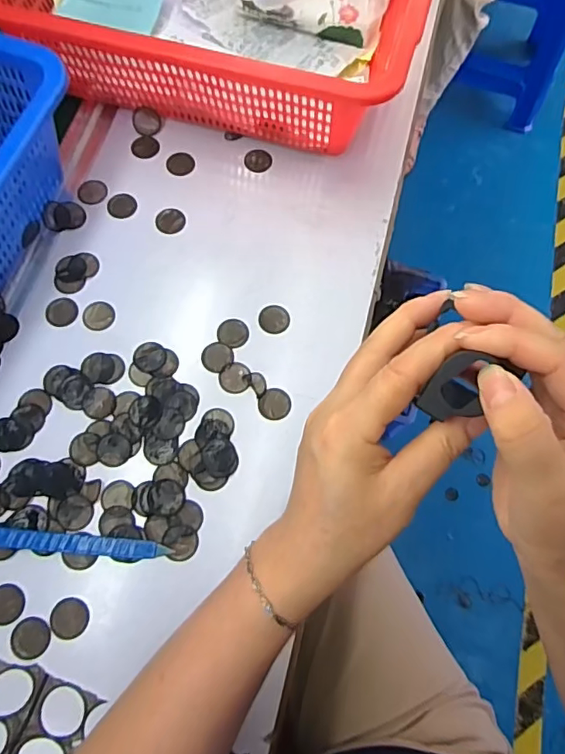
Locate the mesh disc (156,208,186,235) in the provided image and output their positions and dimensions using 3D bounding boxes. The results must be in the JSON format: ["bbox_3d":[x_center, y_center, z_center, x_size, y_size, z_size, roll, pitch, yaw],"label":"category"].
[{"bbox_3d":[-0.108,-0.150,0.513,0.027,0.004,0.028,1,71,-2],"label":"mesh disc"}]

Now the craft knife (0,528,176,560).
[{"bbox_3d":[-0.162,0.128,0.410,0.148,0.011,0.015,5,70,0],"label":"craft knife"}]

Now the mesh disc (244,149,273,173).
[{"bbox_3d":[-0.025,-0.220,0.541,0.028,0.004,0.029,1,71,-2],"label":"mesh disc"}]

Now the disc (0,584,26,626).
[{"bbox_3d":[-0.206,0.169,0.396,0.027,0.004,0.028,1,71,-2],"label":"disc"}]

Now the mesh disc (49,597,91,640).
[{"bbox_3d":[-0.158,0.179,0.396,0.027,0.004,0.027,3,65,-7],"label":"mesh disc"}]

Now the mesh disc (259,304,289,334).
[{"bbox_3d":[-0.007,-0.053,0.481,0.027,0.004,0.028,1,71,-2],"label":"mesh disc"}]

